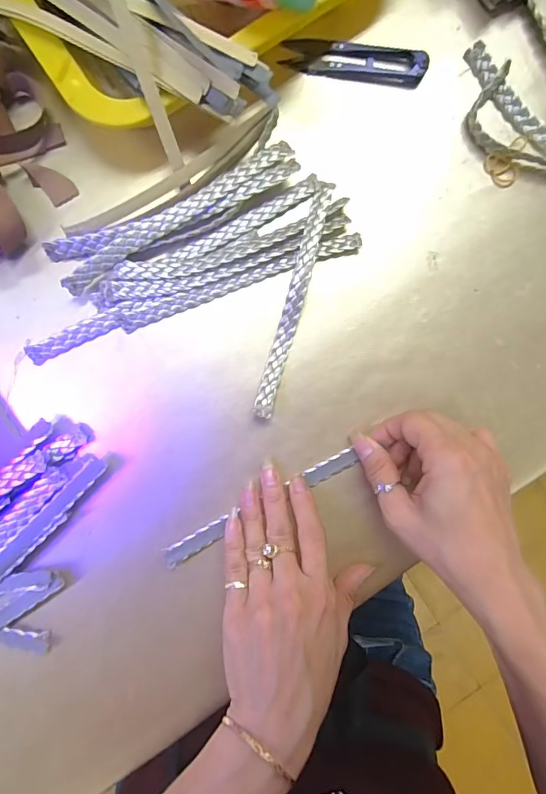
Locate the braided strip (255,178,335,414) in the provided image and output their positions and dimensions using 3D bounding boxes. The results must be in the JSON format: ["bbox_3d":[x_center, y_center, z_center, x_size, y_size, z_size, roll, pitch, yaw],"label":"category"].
[{"bbox_3d":[0.015,-0.066,0.301,0.014,0.019,0.163,15,91,-5],"label":"braided strip"}]

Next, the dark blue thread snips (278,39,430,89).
[{"bbox_3d":[0.057,-0.233,0.305,0.097,0.010,0.023,6,91,-5],"label":"dark blue thread snips"}]

